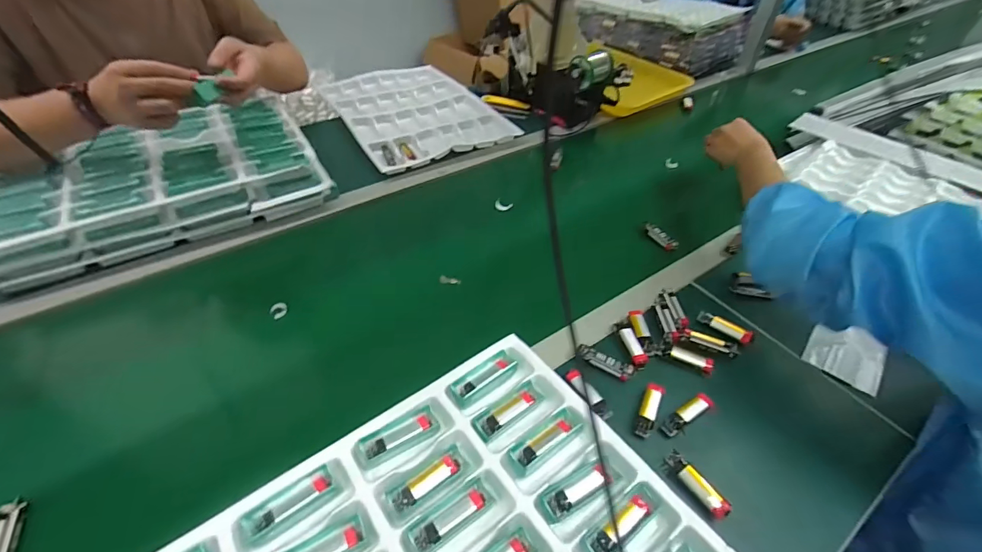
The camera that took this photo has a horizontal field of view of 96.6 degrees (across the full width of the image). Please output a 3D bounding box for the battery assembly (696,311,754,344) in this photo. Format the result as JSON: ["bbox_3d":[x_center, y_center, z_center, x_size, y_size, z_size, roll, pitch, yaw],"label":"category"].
[{"bbox_3d":[0.309,0.067,0.578,0.068,0.019,0.017,31,52,25],"label":"battery assembly"}]

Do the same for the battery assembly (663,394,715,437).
[{"bbox_3d":[0.220,0.151,0.484,0.069,0.020,0.020,-24,51,-24],"label":"battery assembly"}]

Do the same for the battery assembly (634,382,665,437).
[{"bbox_3d":[0.179,0.149,0.492,0.017,0.020,0.065,22,49,17],"label":"battery assembly"}]

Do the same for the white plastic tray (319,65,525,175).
[{"bbox_3d":[-0.184,-0.390,1.009,0.311,0.021,0.459,-22,51,-23],"label":"white plastic tray"}]

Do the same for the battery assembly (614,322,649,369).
[{"bbox_3d":[0.179,0.085,0.557,0.020,0.012,0.070,-6,46,-8],"label":"battery assembly"}]

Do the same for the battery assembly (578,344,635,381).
[{"bbox_3d":[0.139,0.105,0.536,0.069,0.019,0.017,25,50,20],"label":"battery assembly"}]

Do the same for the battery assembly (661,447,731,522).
[{"bbox_3d":[0.205,0.207,0.437,0.021,0.024,0.068,-25,52,-24],"label":"battery assembly"}]

